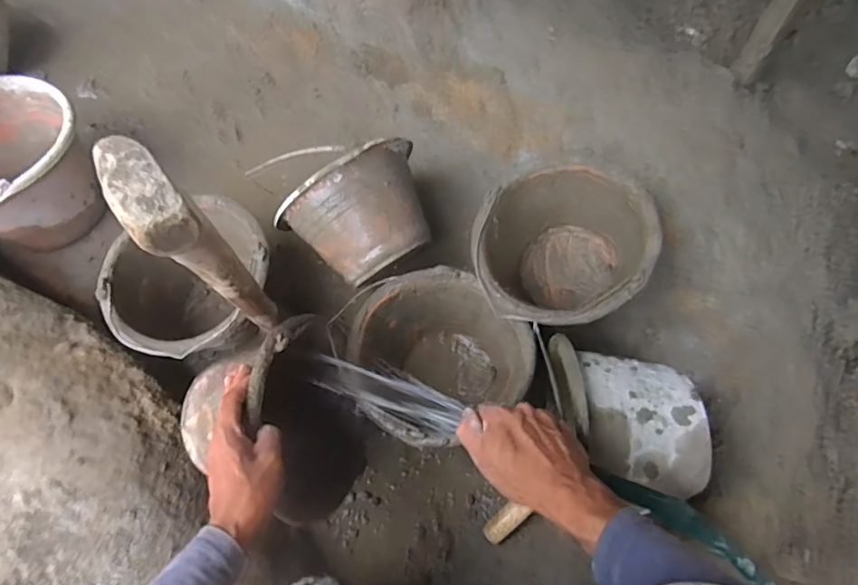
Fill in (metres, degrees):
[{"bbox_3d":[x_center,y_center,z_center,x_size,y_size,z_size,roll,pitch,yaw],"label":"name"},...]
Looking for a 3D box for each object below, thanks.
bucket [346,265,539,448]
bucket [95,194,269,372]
[{"bbox_3d":[0.008,0.096,0.787,0.229,0.204,0.226,0,71,-1],"label":"bucket"},{"bbox_3d":[-0.354,0.000,0.835,0.236,0.184,0.222,0,71,-1],"label":"bucket"}]

